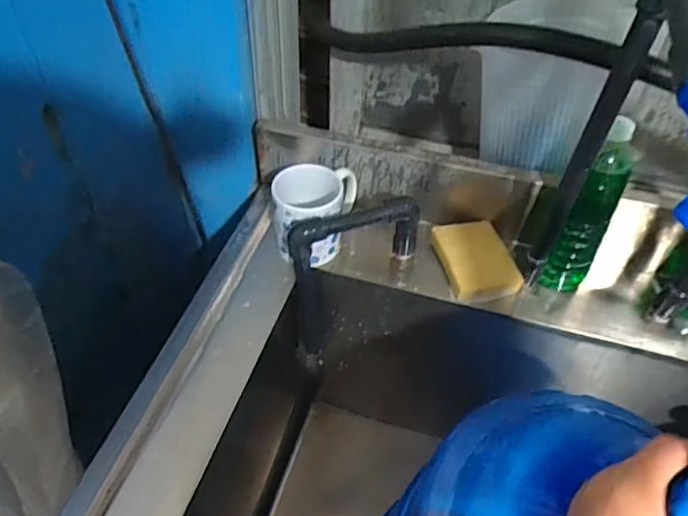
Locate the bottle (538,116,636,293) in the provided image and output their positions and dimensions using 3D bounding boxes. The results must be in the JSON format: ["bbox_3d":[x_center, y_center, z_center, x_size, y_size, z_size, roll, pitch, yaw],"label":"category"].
[{"bbox_3d":[0.260,-0.040,0.584,0.058,0.187,0.046,6,48,2],"label":"bottle"}]

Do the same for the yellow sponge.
[{"bbox_3d":[0.156,0.002,0.640,0.076,0.028,0.100,-10,49,-11],"label":"yellow sponge"}]

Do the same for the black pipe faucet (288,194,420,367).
[{"bbox_3d":[0.009,0.037,0.684,0.154,0.260,0.027,-14,50,-15],"label":"black pipe faucet"}]

